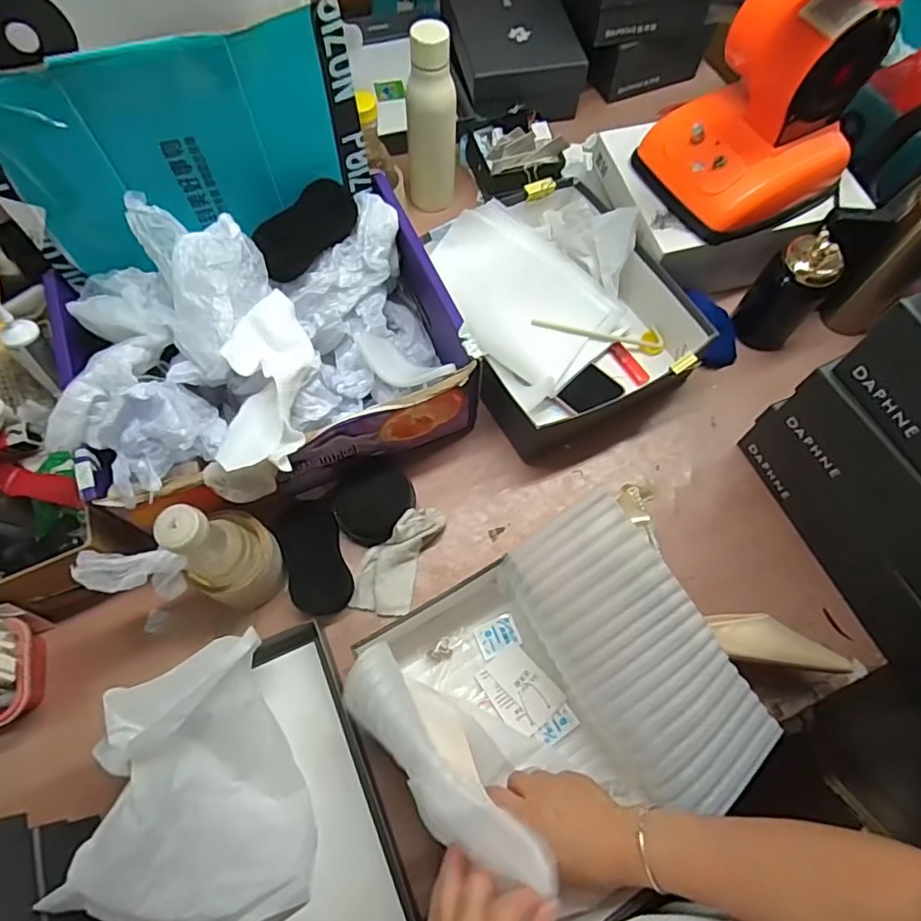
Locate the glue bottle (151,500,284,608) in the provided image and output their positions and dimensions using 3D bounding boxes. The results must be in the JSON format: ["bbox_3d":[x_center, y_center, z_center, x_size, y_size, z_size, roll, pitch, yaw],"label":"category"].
[{"bbox_3d":[-0.223,0.094,0.563,0.073,0.186,0.086,26,69,10],"label":"glue bottle"}]

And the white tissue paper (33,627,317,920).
[{"bbox_3d":[-0.216,0.281,0.513,0.194,0.040,0.221,21,63,-30],"label":"white tissue paper"}]

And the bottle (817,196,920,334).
[{"bbox_3d":[0.522,-0.241,0.682,0.065,0.238,0.060,38,72,14],"label":"bottle"}]

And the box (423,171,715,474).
[{"bbox_3d":[0.121,-0.201,0.724,0.280,0.129,0.330,-20,69,-9],"label":"box"}]

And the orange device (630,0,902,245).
[{"bbox_3d":[0.344,-0.402,0.644,0.197,0.197,0.175,-27,70,-12],"label":"orange device"}]

